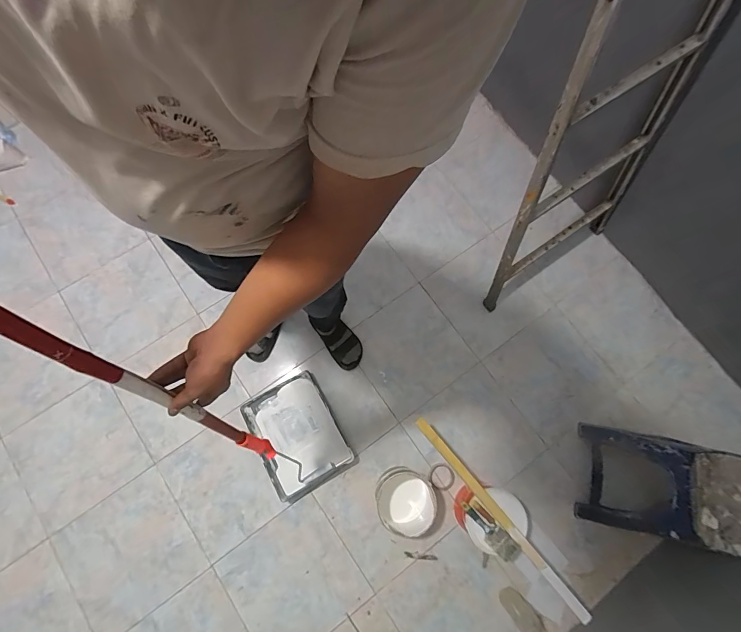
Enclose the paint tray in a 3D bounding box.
[{"bbox_3d":[-0.255,0.418,1.356,0.286,0.062,0.372,-30,78,-9],"label":"paint tray"}]

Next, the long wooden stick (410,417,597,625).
[{"bbox_3d":[0.379,0.589,1.149,0.034,0.032,0.704,-39,79,-11],"label":"long wooden stick"}]

